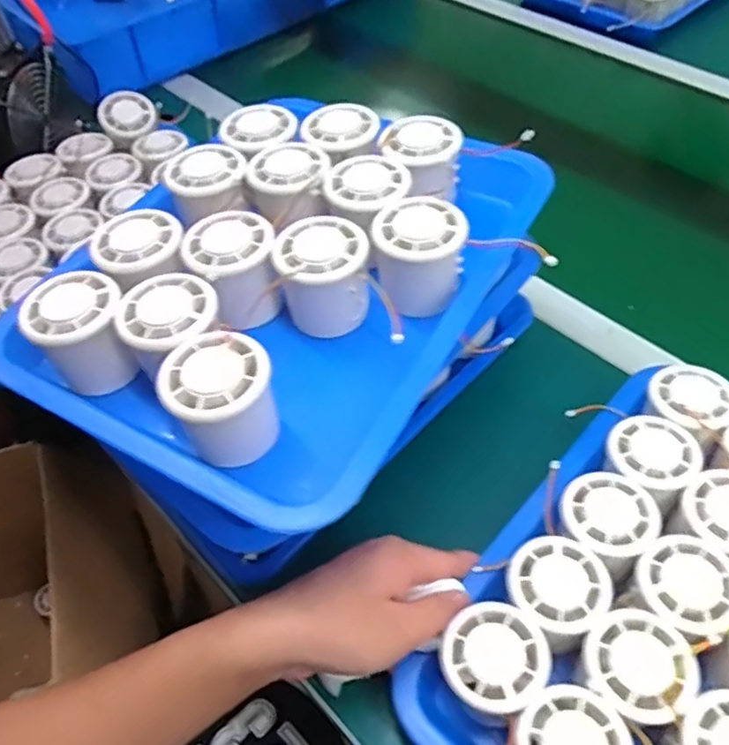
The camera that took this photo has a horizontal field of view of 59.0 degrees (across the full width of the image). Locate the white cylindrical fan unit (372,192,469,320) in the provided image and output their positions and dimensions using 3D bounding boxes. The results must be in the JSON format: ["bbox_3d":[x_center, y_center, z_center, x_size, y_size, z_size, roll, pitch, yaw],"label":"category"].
[{"bbox_3d":[0.035,-0.076,0.416,0.056,0.053,0.059,-2,53,2],"label":"white cylindrical fan unit"}]

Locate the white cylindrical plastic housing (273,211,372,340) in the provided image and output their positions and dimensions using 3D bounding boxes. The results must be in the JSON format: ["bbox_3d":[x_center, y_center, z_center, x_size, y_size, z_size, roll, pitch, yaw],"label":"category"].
[{"bbox_3d":[-0.025,-0.057,0.413,0.054,0.066,0.055,-2,53,2],"label":"white cylindrical plastic housing"}]

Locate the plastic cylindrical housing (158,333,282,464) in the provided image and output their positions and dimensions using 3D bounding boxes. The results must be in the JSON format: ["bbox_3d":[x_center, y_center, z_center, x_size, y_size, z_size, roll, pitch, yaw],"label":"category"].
[{"bbox_3d":[-0.076,0.016,0.352,0.054,0.053,0.055,-2,53,2],"label":"plastic cylindrical housing"}]

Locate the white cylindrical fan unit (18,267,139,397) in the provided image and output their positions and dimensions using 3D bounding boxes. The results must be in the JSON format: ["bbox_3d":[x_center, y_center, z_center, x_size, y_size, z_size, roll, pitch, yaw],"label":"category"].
[{"bbox_3d":[-0.168,-0.021,0.391,0.055,0.056,0.058,-2,53,2],"label":"white cylindrical fan unit"}]

